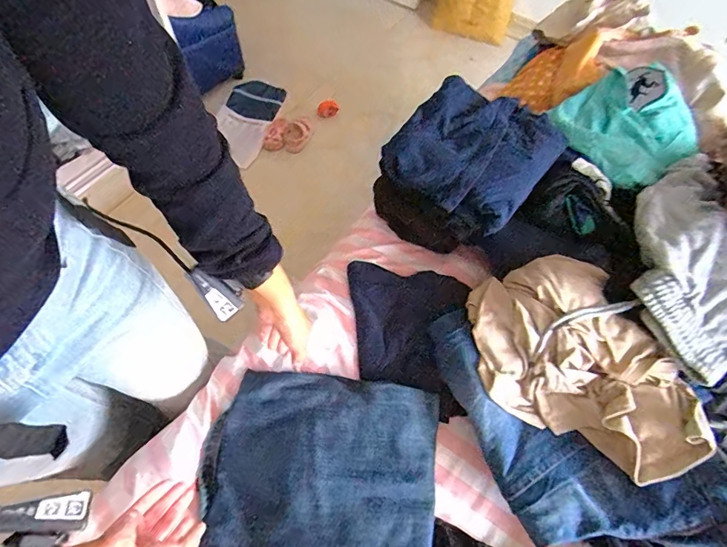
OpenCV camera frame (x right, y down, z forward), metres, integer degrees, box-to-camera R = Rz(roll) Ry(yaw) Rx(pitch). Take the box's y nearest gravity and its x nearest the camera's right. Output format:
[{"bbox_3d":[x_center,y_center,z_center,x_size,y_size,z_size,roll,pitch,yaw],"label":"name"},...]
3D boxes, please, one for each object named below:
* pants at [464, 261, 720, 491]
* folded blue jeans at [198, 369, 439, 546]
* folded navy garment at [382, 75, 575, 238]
[{"bbox_3d":[0.284,0.122,0.558,0.222,0.080,0.297,-19,64,-13],"label":"pants"},{"bbox_3d":[-0.063,0.274,0.530,0.295,0.055,0.294,12,62,3],"label":"folded blue jeans"},{"bbox_3d":[0.178,-0.198,0.646,0.208,0.058,0.235,35,66,15],"label":"folded navy garment"}]

